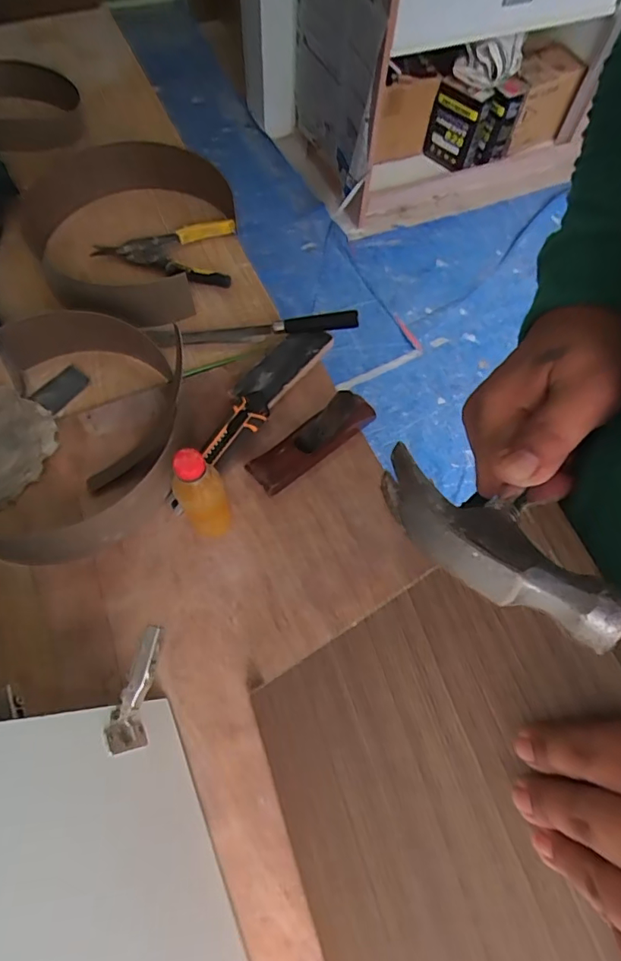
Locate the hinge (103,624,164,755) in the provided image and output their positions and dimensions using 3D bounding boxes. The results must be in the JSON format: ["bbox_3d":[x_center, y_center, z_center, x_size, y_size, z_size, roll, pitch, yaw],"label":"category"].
[{"bbox_3d":[-0.157,0.188,0.464,0.028,0.047,0.108,13,82,3],"label":"hinge"}]

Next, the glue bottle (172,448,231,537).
[{"bbox_3d":[-0.119,0.026,0.575,0.050,0.186,0.041,-14,66,-9],"label":"glue bottle"}]

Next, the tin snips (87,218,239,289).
[{"bbox_3d":[-0.239,-0.368,0.838,0.231,0.024,0.133,-5,65,-6],"label":"tin snips"}]

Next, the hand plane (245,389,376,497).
[{"bbox_3d":[0.002,-0.059,0.681,0.189,0.057,0.057,-38,72,-19],"label":"hand plane"}]

